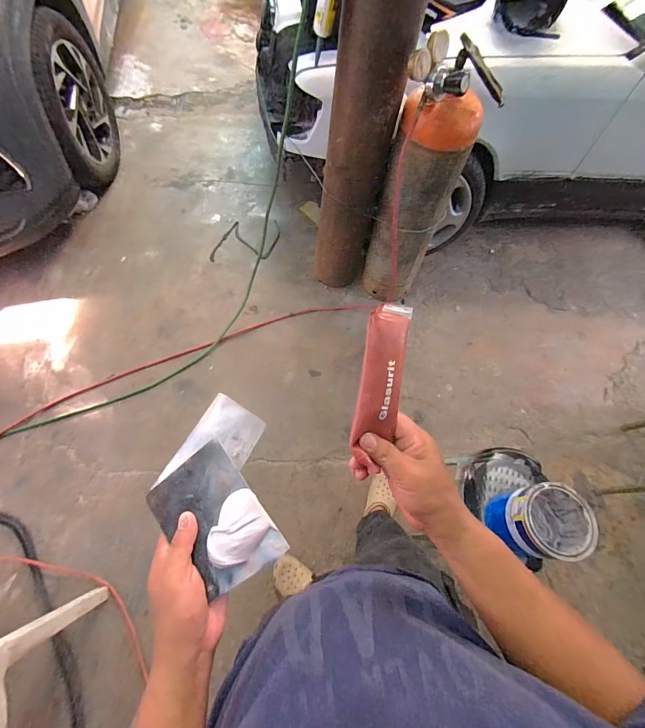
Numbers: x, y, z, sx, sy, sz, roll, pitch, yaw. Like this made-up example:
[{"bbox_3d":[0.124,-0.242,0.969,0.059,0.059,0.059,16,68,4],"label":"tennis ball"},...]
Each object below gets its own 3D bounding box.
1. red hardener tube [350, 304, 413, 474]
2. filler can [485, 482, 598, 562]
[{"bbox_3d":[0.058,0.017,0.356,0.044,0.023,0.150,10,93,2],"label":"red hardener tube"},{"bbox_3d":[0.536,0.399,0.902,0.165,0.218,0.155,1,67,-3],"label":"filler can"}]

